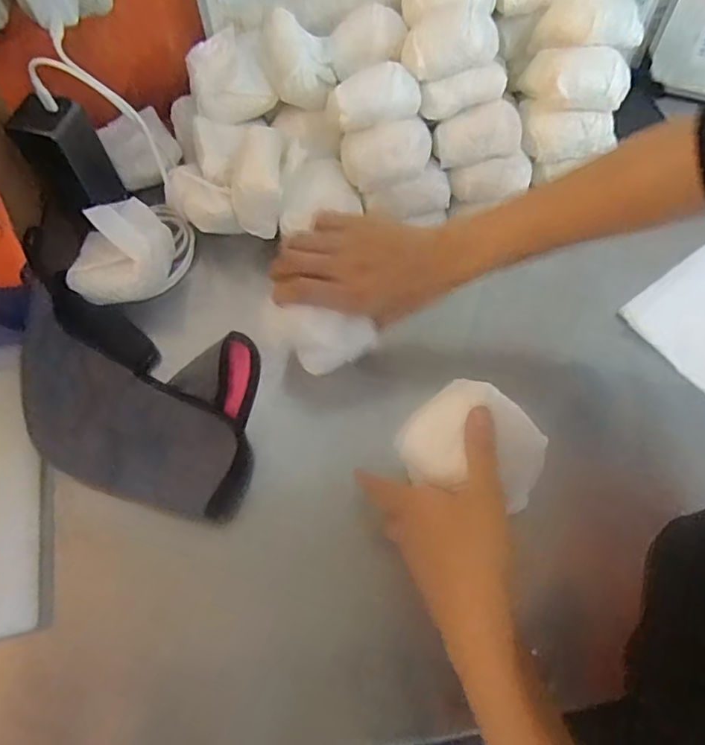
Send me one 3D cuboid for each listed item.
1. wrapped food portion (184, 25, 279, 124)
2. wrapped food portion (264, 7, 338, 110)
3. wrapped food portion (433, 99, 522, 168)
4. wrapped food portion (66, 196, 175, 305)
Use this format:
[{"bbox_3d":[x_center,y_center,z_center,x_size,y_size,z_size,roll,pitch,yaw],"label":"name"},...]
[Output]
[{"bbox_3d":[-0.120,-0.286,0.557,0.077,0.047,0.079,-17,64,-6],"label":"wrapped food portion"},{"bbox_3d":[-0.048,-0.295,0.536,0.060,0.060,0.068,-10,64,-2],"label":"wrapped food portion"},{"bbox_3d":[0.115,-0.215,0.517,0.075,0.046,0.034,-7,63,-1],"label":"wrapped food portion"},{"bbox_3d":[-0.219,-0.116,0.528,0.108,0.054,0.072,-37,68,-15],"label":"wrapped food portion"}]

